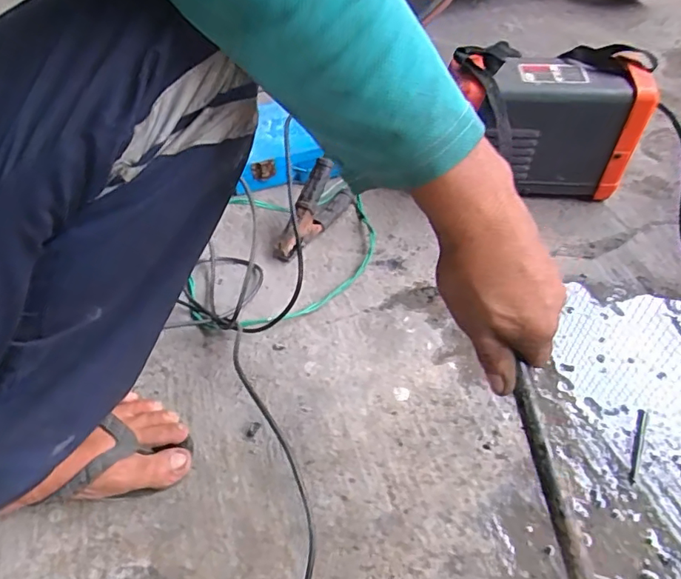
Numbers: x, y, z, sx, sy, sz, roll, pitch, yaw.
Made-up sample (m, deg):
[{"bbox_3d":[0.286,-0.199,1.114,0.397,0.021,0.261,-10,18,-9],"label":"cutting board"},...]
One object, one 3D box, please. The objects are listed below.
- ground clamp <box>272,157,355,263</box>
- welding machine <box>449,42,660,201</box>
[{"bbox_3d":[-0.035,-0.107,0.662,0.028,0.092,0.133,25,54,22],"label":"ground clamp"},{"bbox_3d":[0.263,-0.221,0.702,0.249,0.178,0.117,2,48,3],"label":"welding machine"}]

